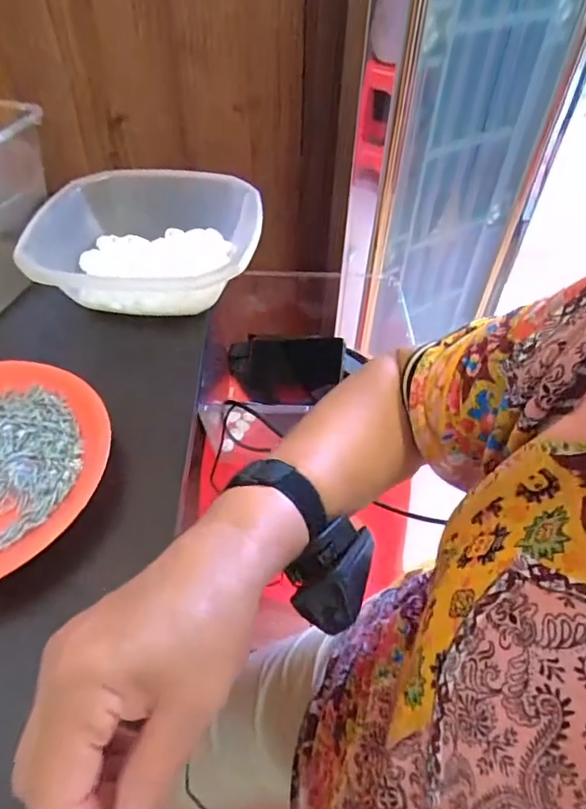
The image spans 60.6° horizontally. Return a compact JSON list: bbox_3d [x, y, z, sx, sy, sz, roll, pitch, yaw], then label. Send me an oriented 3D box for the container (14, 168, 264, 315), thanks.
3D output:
[{"bbox_3d":[-0.136,-0.161,0.499,0.193,0.066,0.182,3,47,1],"label":"container"}]

